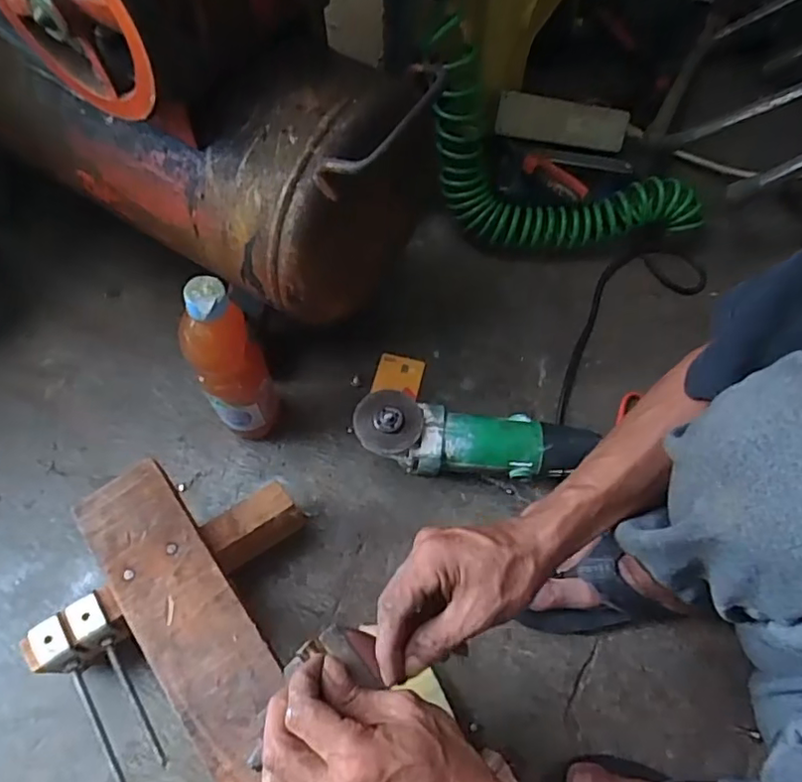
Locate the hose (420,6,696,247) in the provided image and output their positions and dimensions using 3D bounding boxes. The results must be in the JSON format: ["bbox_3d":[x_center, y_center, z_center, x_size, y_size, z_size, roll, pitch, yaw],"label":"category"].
[{"bbox_3d":[0.183,-0.263,0.728,0.426,0.184,0.084,15,60,-24],"label":"hose"}]

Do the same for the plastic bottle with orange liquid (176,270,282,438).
[{"bbox_3d":[-0.164,-0.020,0.572,0.067,0.240,0.070,-15,65,-11],"label":"plastic bottle with orange liquid"}]

